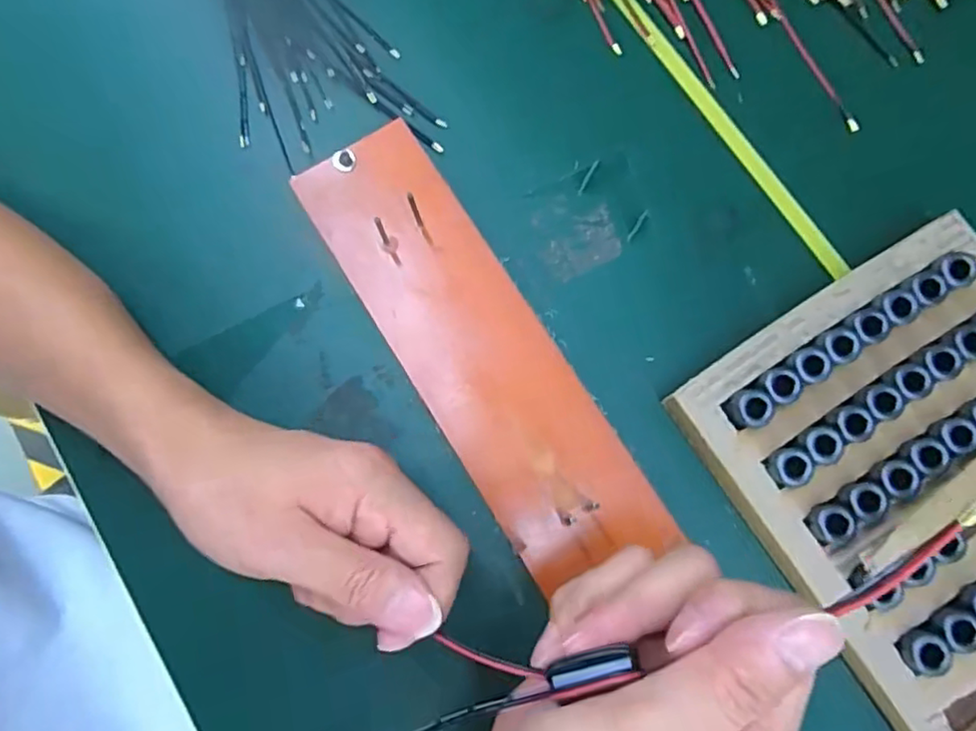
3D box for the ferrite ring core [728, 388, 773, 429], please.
[{"bbox_3d":[0.122,0.020,0.296,0.016,0.011,0.018,-11,79,-1],"label":"ferrite ring core"}]

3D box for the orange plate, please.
[{"bbox_3d":[-0.007,-0.012,0.324,0.071,0.014,0.250,-32,80,-4],"label":"orange plate"}]

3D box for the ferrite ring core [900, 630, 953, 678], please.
[{"bbox_3d":[0.188,0.124,0.272,0.017,0.009,0.018,0,79,1],"label":"ferrite ring core"}]

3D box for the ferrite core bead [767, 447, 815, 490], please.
[{"bbox_3d":[0.138,0.047,0.291,0.017,0.011,0.018,0,79,1],"label":"ferrite core bead"}]

